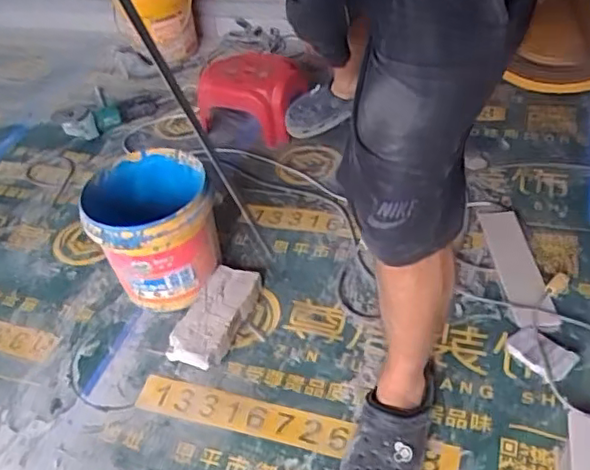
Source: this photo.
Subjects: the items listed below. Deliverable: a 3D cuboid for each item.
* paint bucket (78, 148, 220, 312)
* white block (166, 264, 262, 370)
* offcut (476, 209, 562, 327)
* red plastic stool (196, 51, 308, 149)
[{"bbox_3d":[-0.277,-0.011,1.225,0.225,0.241,0.255,-17,43,-8],"label":"paint bucket"},{"bbox_3d":[-0.149,0.148,1.164,0.106,0.053,0.224,13,47,23],"label":"white block"},{"bbox_3d":[0.429,0.056,1.181,0.081,0.009,0.299,-5,42,1],"label":"offcut"},{"bbox_3d":[-0.106,-0.388,1.640,0.267,0.159,0.264,4,44,15],"label":"red plastic stool"}]

